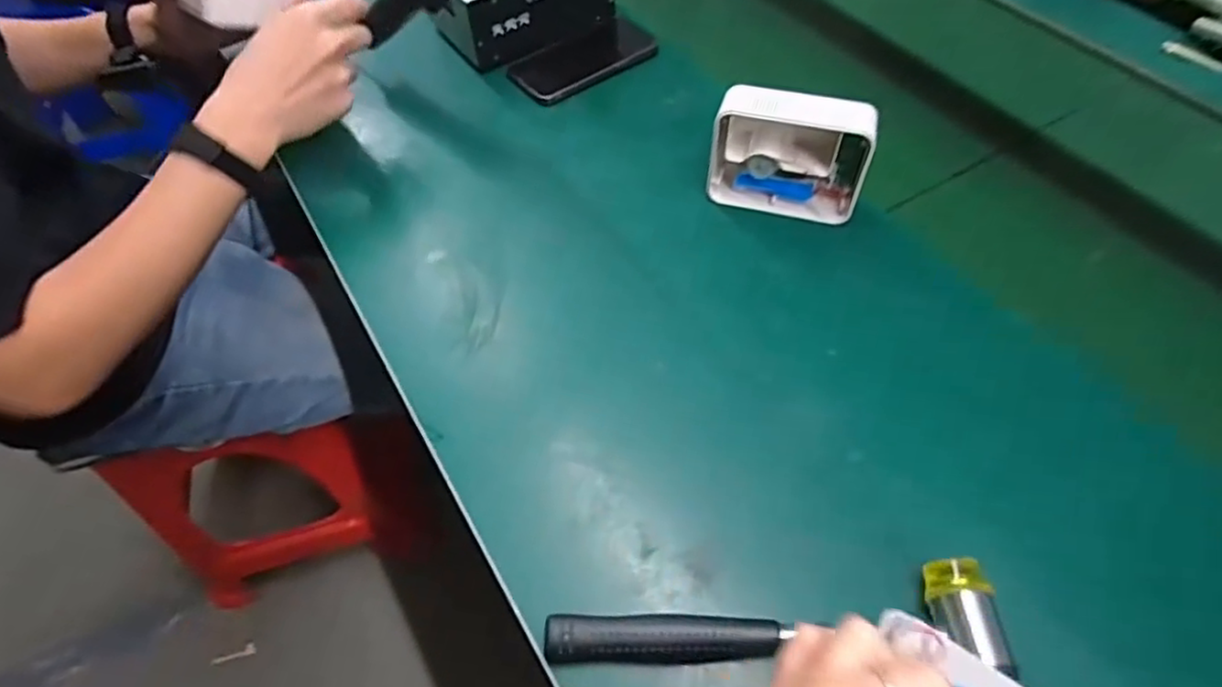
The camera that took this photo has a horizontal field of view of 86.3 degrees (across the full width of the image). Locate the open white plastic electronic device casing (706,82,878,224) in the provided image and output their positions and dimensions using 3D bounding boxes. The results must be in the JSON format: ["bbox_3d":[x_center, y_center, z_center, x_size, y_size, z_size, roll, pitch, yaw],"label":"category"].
[{"bbox_3d":[0.151,-0.158,0.565,0.133,0.110,0.042,16,57,11],"label":"open white plastic electronic device casing"}]

